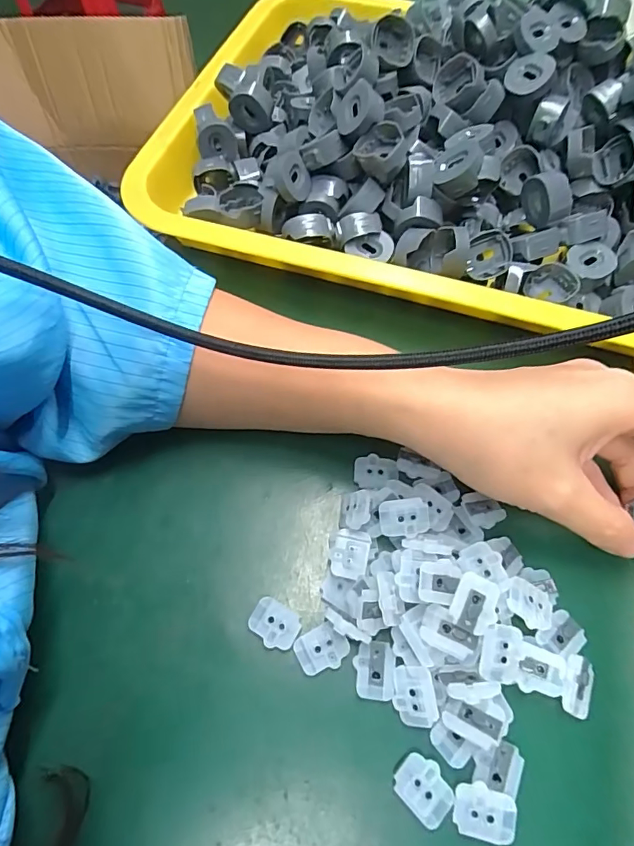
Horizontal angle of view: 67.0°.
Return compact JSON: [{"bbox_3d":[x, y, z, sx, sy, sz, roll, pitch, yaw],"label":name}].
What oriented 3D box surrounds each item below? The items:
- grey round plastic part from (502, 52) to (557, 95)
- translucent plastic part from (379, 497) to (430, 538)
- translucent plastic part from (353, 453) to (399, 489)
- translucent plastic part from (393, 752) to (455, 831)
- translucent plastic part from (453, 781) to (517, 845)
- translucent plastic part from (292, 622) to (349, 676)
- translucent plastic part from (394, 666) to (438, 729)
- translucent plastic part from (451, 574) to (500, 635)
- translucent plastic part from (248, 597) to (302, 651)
[{"bbox_3d":[0.123,-0.203,0.279,0.025,0.005,0.025,-32,63,28],"label":"grey round plastic part"},{"bbox_3d":[0.039,0.042,0.213,0.022,0.005,0.017,-5,92,3],"label":"translucent plastic part"},{"bbox_3d":[0.029,0.024,0.235,0.021,0.004,0.017,-1,63,-1],"label":"translucent plastic part"},{"bbox_3d":[0.040,0.136,0.178,0.022,0.004,0.017,41,70,19],"label":"translucent plastic part"},{"bbox_3d":[0.061,0.141,0.173,0.021,0.004,0.017,14,64,7],"label":"translucent plastic part"},{"bbox_3d":[0.002,0.094,0.200,0.021,0.004,0.016,-24,65,-12],"label":"translucent plastic part"},{"bbox_3d":[0.038,0.107,0.187,0.015,0.007,0.021,-4,63,-2],"label":"translucent plastic part"},{"bbox_3d":[0.063,0.072,0.191,0.017,0.008,0.021,26,66,13],"label":"translucent plastic part"},{"bbox_3d":[-0.018,0.086,0.204,0.021,0.004,0.016,27,66,13],"label":"translucent plastic part"}]

